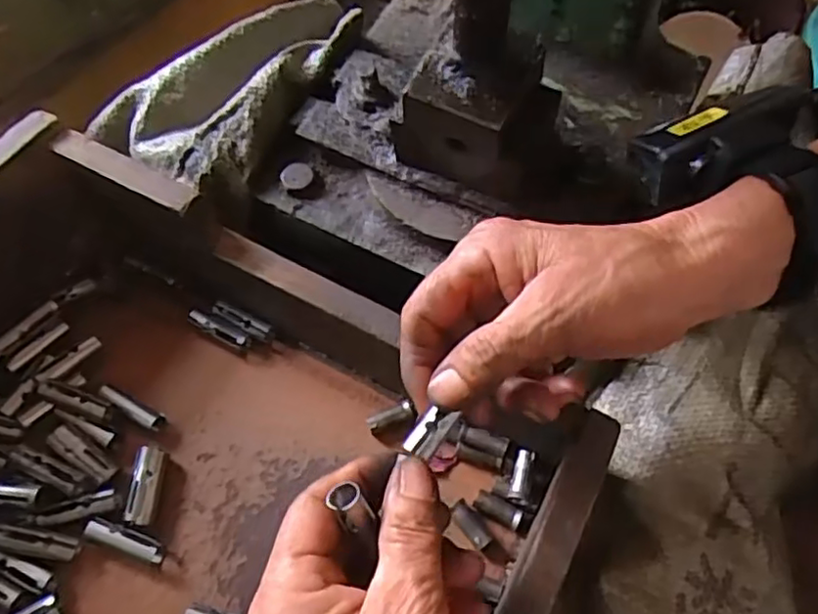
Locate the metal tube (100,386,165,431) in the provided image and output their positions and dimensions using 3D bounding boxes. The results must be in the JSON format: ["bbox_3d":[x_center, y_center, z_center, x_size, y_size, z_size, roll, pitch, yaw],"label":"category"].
[{"bbox_3d":[-0.146,0.052,0.348,0.037,0.006,0.009,29,66,14],"label":"metal tube"}]

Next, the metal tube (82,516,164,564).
[{"bbox_3d":[-0.136,0.112,0.317,0.037,0.013,0.011,18,64,9],"label":"metal tube"}]

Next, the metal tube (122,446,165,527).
[{"bbox_3d":[-0.130,0.089,0.329,0.015,0.013,0.037,1,62,1],"label":"metal tube"}]

